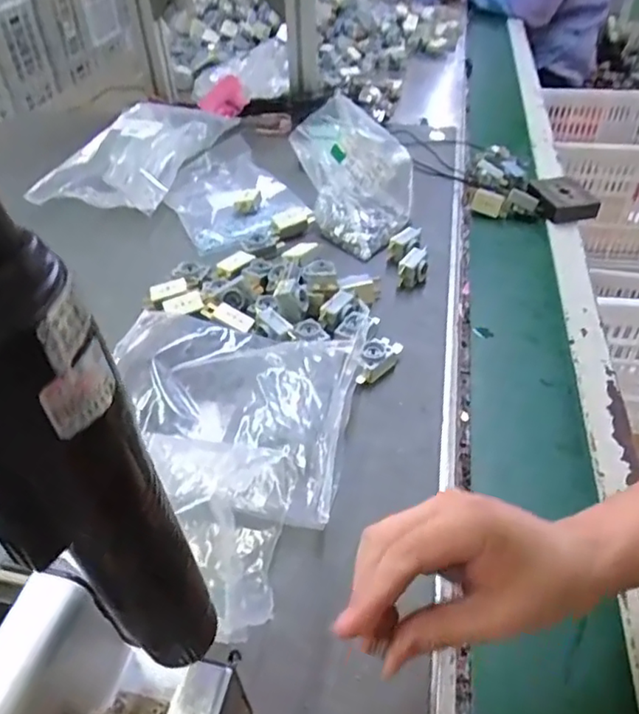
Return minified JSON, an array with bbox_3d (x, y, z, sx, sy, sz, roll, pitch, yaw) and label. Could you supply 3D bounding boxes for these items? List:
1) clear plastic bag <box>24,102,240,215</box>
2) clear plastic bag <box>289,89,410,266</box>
[{"bbox_3d":[-0.240,-0.273,0.782,0.156,0.068,0.264,13,44,16],"label":"clear plastic bag"},{"bbox_3d":[0.037,-0.208,0.673,0.142,0.117,0.132,2,43,5],"label":"clear plastic bag"}]

